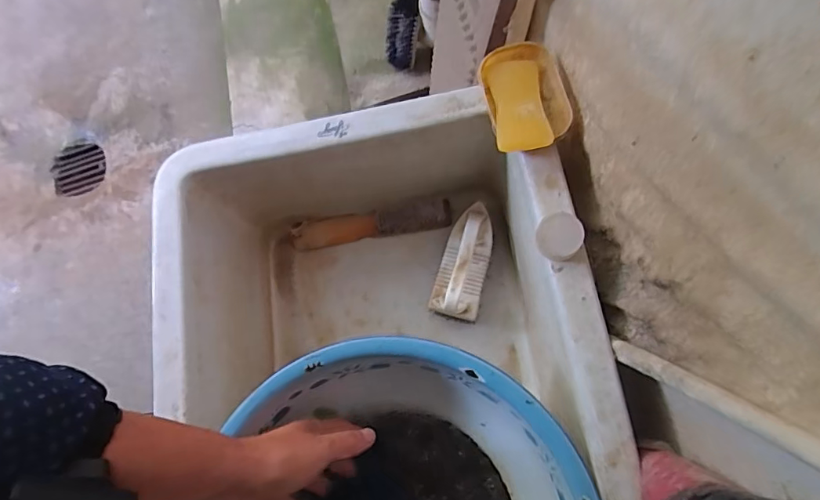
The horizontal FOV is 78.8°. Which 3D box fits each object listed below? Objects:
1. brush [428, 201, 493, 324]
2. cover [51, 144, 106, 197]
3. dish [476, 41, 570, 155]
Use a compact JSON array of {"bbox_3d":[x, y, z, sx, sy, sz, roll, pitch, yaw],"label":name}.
[{"bbox_3d":[0.068,0.012,0.605,0.058,0.065,0.141,16,74,2],"label":"brush"},{"bbox_3d":[-0.964,-0.231,1.452,0.181,0.010,0.151,-14,74,11],"label":"cover"},{"bbox_3d":[0.109,-0.143,0.461,0.074,0.039,0.114,-7,74,-4],"label":"dish"}]

